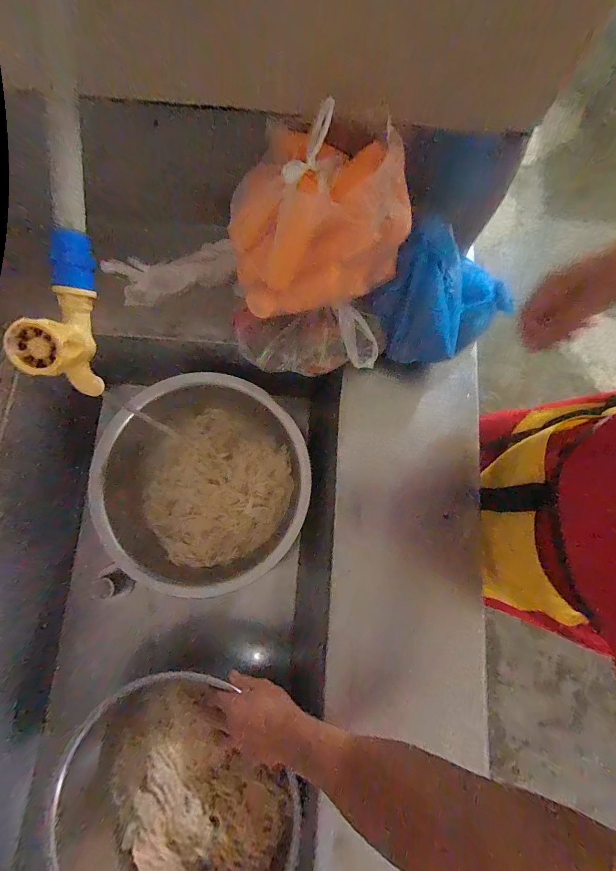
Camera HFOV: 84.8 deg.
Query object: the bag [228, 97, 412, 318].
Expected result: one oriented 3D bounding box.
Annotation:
[{"bbox_3d":[0.019,-0.233,0.391,0.214,0.143,0.124,-12,79,-1],"label":"bag"}]

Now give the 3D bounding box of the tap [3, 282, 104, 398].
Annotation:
[{"bbox_3d":[-0.179,-0.073,0.268,0.037,0.089,0.084,7,79,2],"label":"tap"}]

